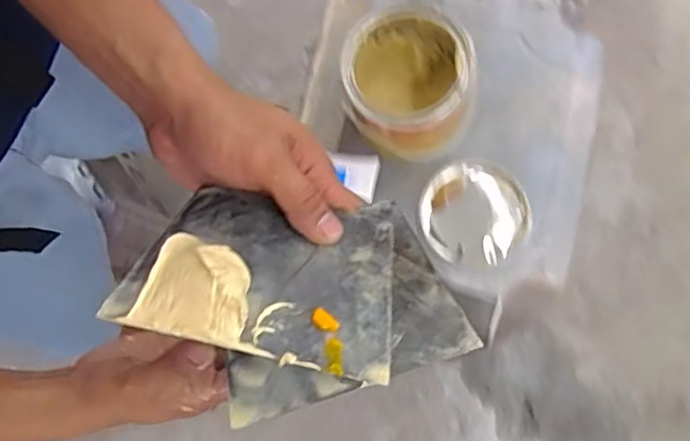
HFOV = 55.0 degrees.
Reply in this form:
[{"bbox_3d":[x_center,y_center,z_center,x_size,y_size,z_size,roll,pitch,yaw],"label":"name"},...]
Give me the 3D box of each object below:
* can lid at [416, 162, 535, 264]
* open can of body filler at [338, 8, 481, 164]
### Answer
[{"bbox_3d":[0.177,-0.007,0.907,0.153,0.028,0.144,2,64,-3],"label":"can lid"},{"bbox_3d":[0.079,-0.173,0.875,0.169,0.158,0.176,-10,80,-2],"label":"open can of body filler"}]

